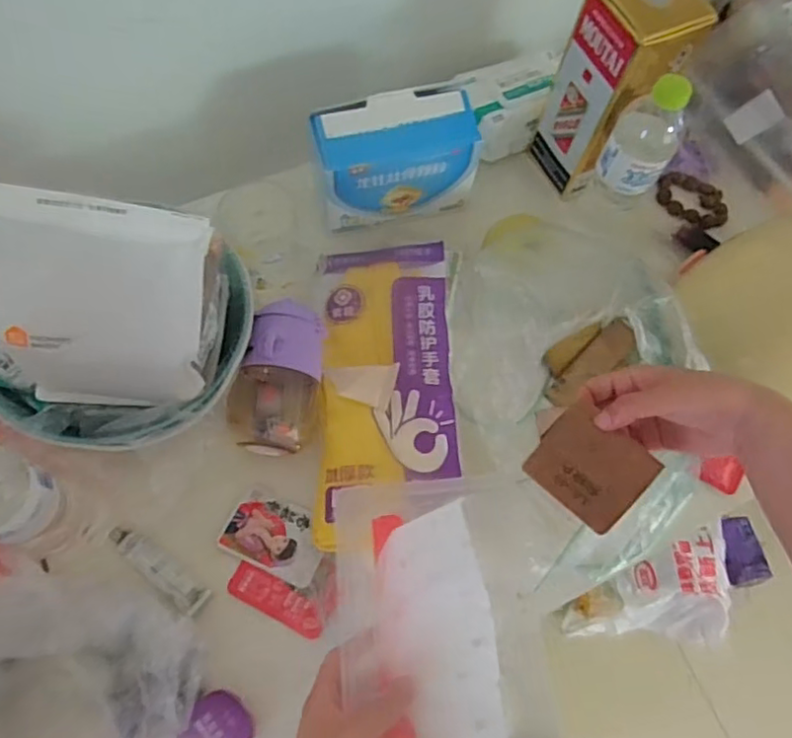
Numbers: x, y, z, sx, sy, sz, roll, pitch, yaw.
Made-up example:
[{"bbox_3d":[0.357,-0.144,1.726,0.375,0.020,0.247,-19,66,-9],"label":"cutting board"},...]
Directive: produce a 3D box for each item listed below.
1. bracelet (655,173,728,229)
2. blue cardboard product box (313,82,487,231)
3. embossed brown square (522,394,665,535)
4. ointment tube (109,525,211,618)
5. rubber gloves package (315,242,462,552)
[{"bbox_3d":[0.368,-0.208,0.773,0.088,0.014,0.070,20,67,5],"label":"bracelet"},{"bbox_3d":[-0.002,-0.233,0.693,0.188,0.120,0.071,-14,68,-9],"label":"blue cardboard product box"},{"bbox_3d":[0.139,0.069,0.441,0.074,0.008,0.068,42,98,22],"label":"embossed brown square"},{"bbox_3d":[-0.223,0.187,0.582,0.109,0.014,0.026,33,69,11],"label":"ointment tube"},{"bbox_3d":[-0.010,0.012,0.627,0.135,0.024,0.298,-2,67,-4],"label":"rubber gloves package"}]

